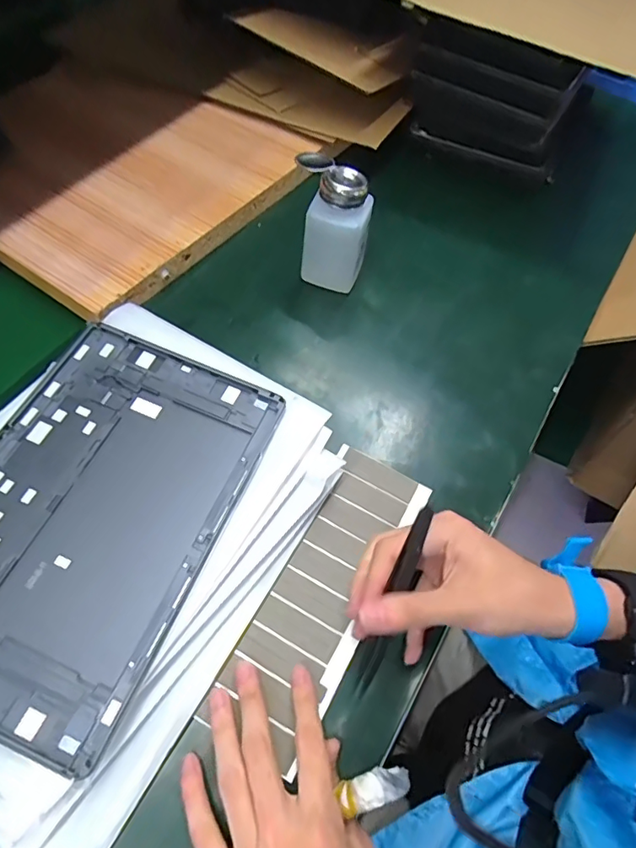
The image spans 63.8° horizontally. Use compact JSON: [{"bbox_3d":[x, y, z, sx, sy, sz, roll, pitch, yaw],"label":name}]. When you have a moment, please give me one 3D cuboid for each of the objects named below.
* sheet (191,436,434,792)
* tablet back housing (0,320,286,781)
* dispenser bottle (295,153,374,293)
[{"bbox_3d":[0.009,0.113,0.365,0.070,0.004,0.206,27,61,10],"label":"sheet"},{"bbox_3d":[-0.149,0.053,0.334,0.168,0.008,0.252,23,62,6],"label":"tablet back housing"},{"bbox_3d":[0.012,-0.182,0.474,0.068,0.112,0.057,7,58,0],"label":"dispenser bottle"}]

